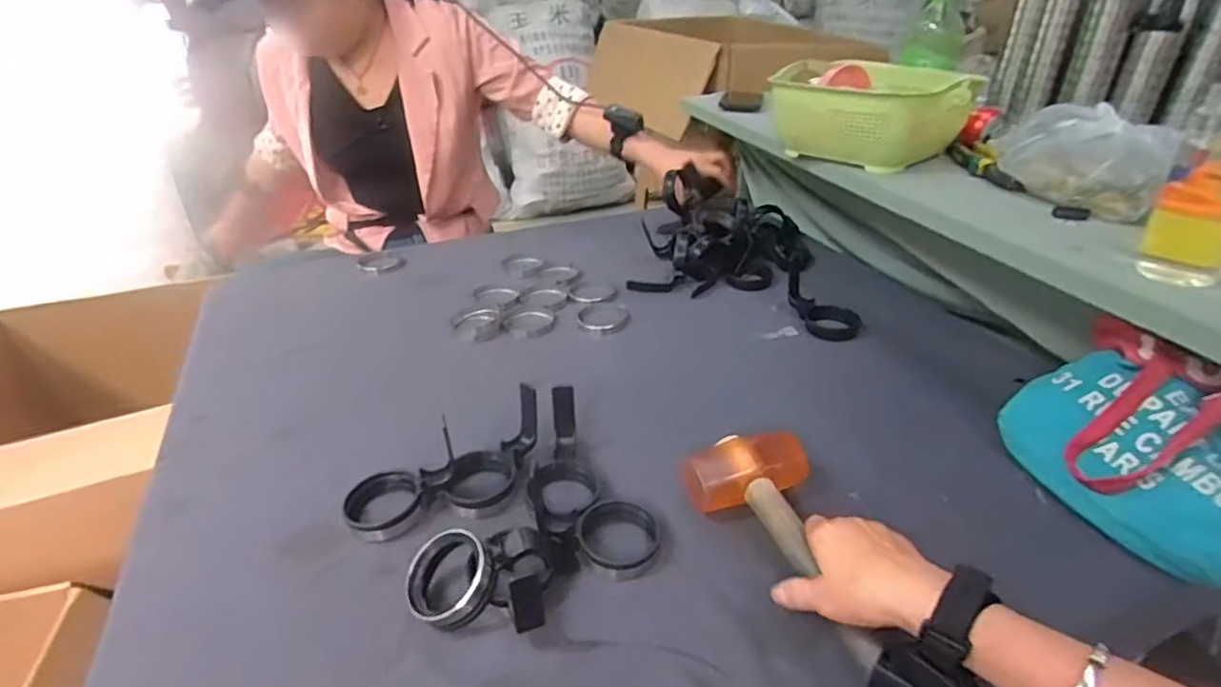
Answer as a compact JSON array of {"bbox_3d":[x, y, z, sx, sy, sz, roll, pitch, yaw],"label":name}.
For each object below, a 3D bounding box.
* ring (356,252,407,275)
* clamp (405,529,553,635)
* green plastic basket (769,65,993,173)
[{"bbox_3d":[-0.377,-0.133,1.073,0.074,0.014,0.074,-1,31,0],"label":"ring"},{"bbox_3d":[-0.103,0.178,0.504,0.117,0.067,0.083,0,33,2],"label":"clamp"},{"bbox_3d":[0.352,-0.323,0.907,0.160,0.096,0.249,-25,38,-34],"label":"green plastic basket"}]

